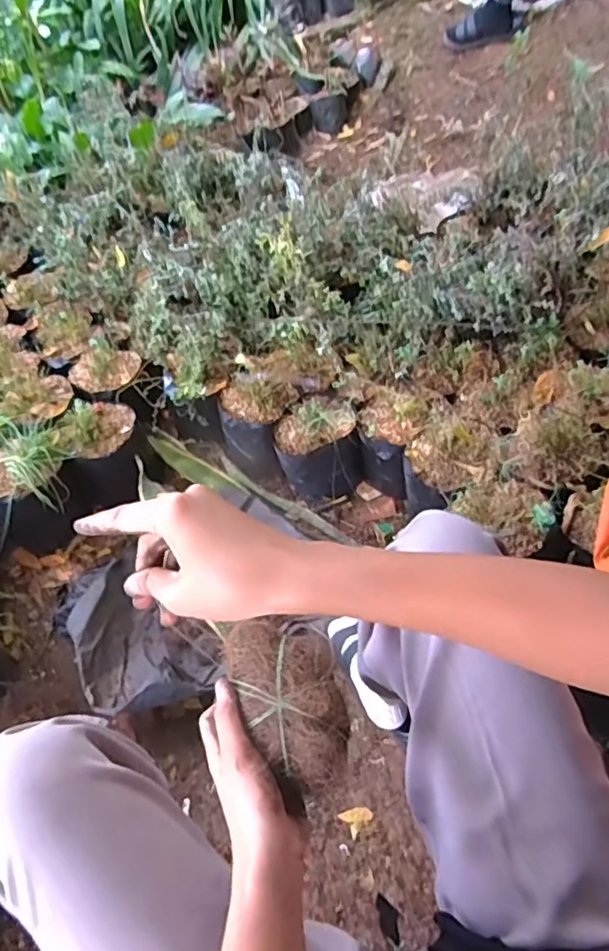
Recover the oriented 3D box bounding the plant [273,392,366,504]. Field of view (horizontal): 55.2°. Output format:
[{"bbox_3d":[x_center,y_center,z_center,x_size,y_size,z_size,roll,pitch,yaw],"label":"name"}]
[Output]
[{"bbox_3d":[0.023,-0.057,1.090,0.153,0.167,0.148,-16,52,-8],"label":"plant"}]

